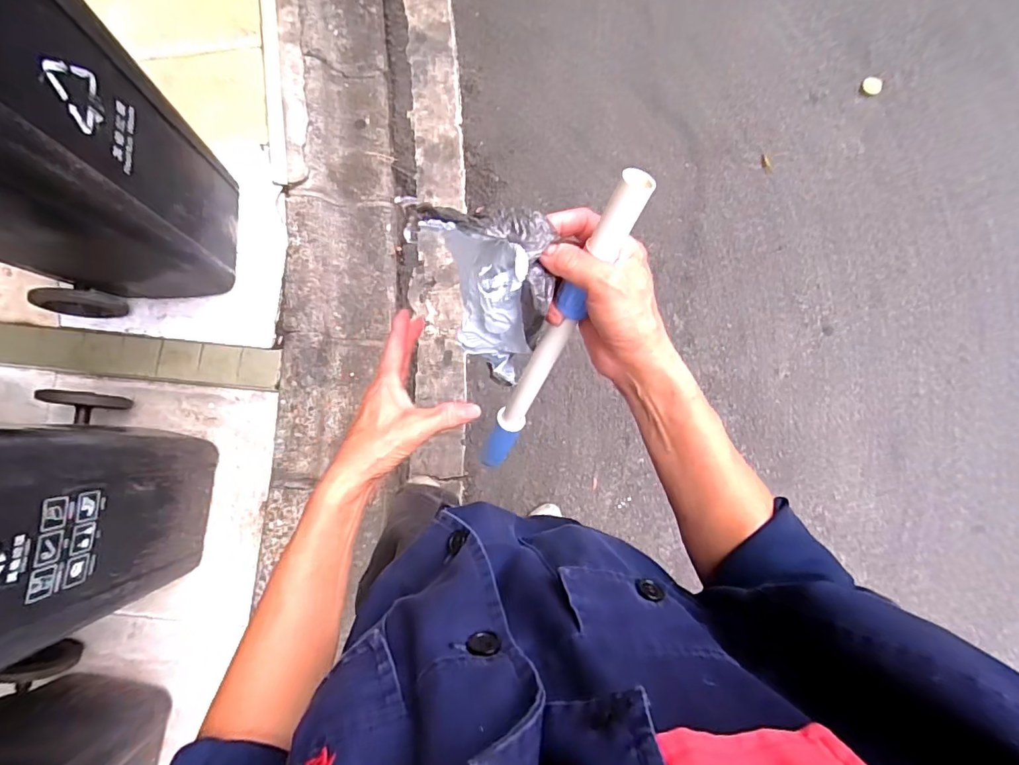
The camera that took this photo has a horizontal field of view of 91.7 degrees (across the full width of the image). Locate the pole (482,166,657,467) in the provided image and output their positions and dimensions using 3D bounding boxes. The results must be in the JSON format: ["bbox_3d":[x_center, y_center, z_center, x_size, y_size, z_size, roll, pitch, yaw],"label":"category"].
[{"bbox_3d":[0.027,-0.015,0.411,0.023,0.346,0.022,24,50,-1],"label":"pole"}]

